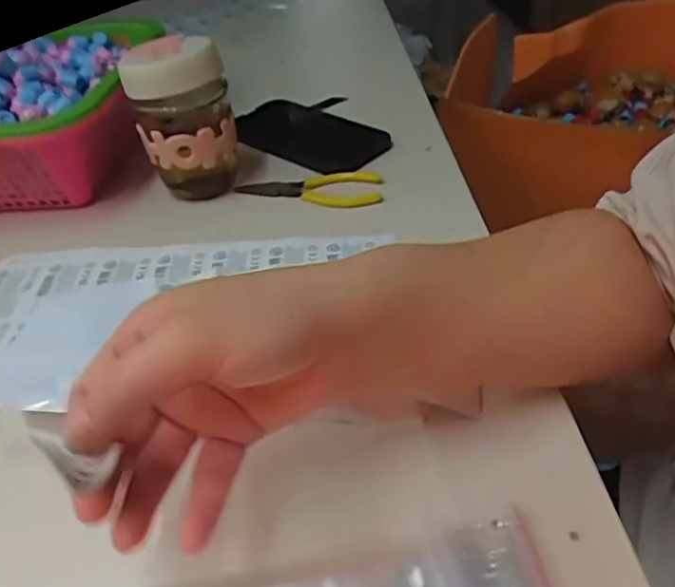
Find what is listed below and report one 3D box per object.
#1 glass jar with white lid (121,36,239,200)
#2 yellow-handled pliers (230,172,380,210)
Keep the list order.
[{"bbox_3d":[-0.132,-0.148,0.554,0.081,0.140,0.075,-13,38,-7],"label":"glass jar with white lid"},{"bbox_3d":[-0.023,-0.096,0.565,0.134,0.017,0.051,6,42,16],"label":"yellow-handled pliers"}]

